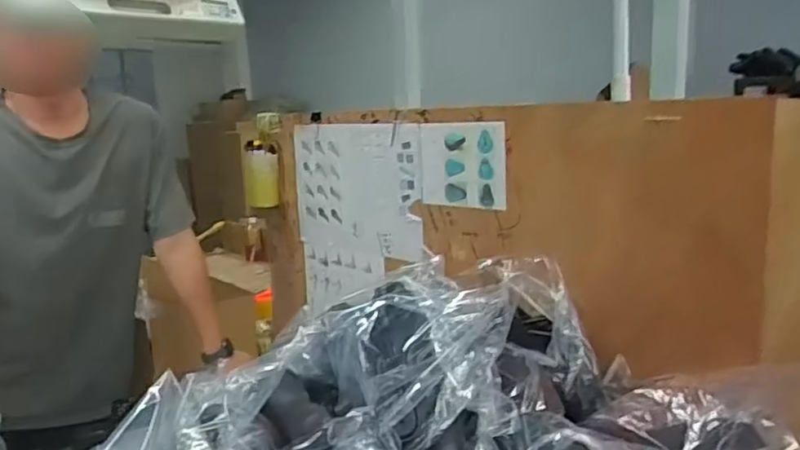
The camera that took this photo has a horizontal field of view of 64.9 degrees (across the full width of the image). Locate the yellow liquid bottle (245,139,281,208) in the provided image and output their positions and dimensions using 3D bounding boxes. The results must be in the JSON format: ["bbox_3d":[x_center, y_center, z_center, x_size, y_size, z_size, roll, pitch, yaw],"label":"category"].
[{"bbox_3d":[-0.356,-0.128,1.630,0.087,0.166,0.083,-5,11,-13],"label":"yellow liquid bottle"}]

